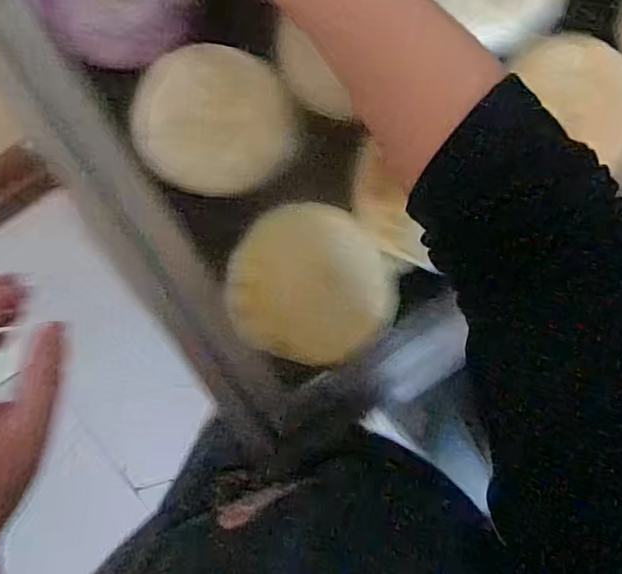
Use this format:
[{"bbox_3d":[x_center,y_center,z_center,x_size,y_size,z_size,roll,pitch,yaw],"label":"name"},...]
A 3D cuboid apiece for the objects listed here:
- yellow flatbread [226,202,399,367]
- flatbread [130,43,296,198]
[{"bbox_3d":[-0.003,-0.003,0.418,0.108,0.013,0.107,-3,96,-7],"label":"yellow flatbread"},{"bbox_3d":[-0.063,-0.106,0.382,0.101,0.020,0.089,5,95,-7],"label":"flatbread"}]

